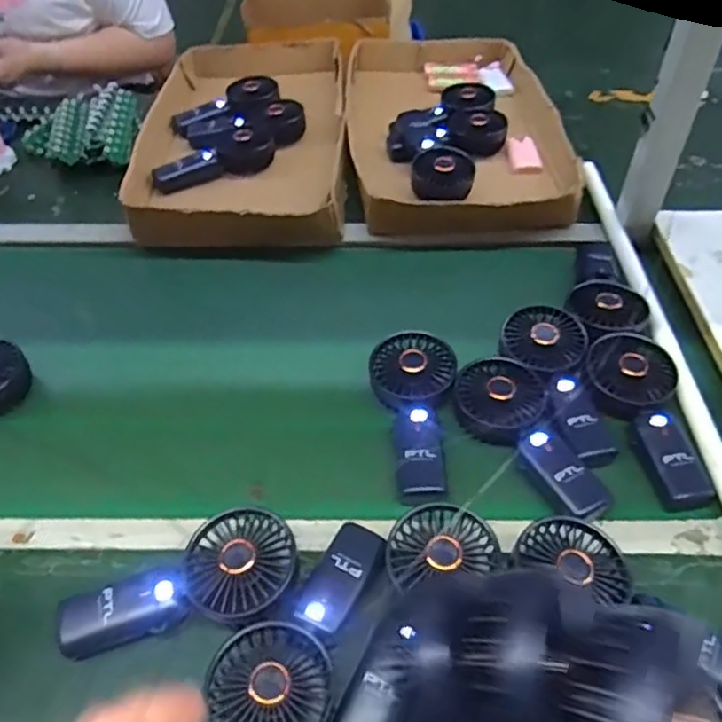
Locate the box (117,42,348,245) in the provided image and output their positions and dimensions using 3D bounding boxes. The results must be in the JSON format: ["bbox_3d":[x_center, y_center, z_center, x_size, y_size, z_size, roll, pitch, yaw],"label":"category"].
[{"bbox_3d":[-0.179,-0.364,1.003,0.296,0.068,0.562,-1,48,0],"label":"box"}]

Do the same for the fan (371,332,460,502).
[{"bbox_3d":[0.054,0.048,0.621,0.081,0.030,0.188,-1,48,0],"label":"fan"}]

